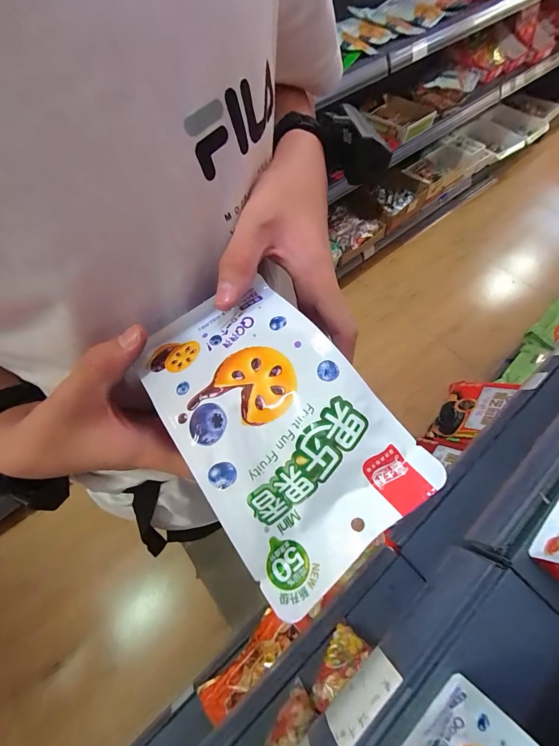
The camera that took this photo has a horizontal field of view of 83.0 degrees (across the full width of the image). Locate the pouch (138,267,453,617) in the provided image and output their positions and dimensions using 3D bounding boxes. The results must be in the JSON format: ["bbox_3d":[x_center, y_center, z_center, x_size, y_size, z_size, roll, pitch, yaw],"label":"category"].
[{"bbox_3d":[-0.007,0.017,0.160,0.091,0.016,0.151,-34,65,-14],"label":"pouch"}]

